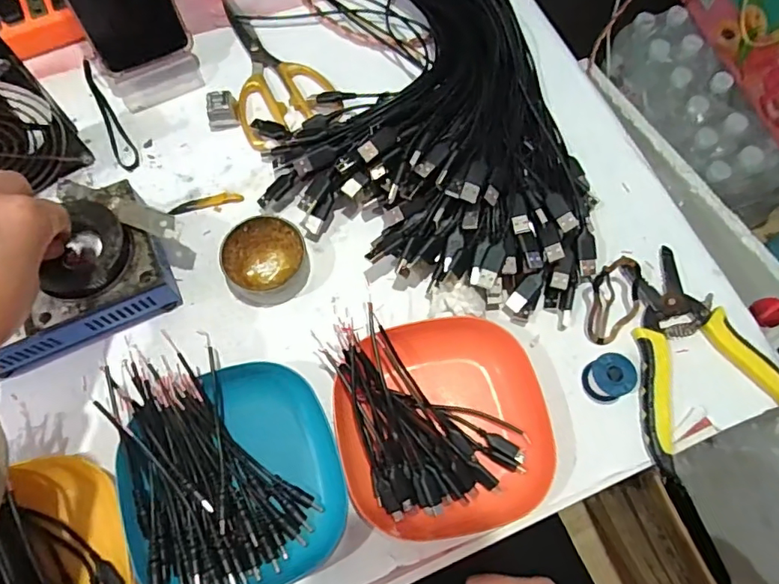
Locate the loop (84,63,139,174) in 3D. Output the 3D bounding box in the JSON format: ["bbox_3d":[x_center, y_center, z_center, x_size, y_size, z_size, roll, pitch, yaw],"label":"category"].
[{"bbox_3d":[-0.249,-0.156,0.471,0.018,0.011,0.119,-27,74,-9],"label":"loop"}]

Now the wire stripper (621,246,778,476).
[{"bbox_3d":[0.229,0.041,0.391,0.114,0.017,0.152,-9,72,-4],"label":"wire stripper"}]

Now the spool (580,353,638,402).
[{"bbox_3d":[0.159,0.061,0.382,0.033,0.025,0.030,0,71,-1],"label":"spool"}]

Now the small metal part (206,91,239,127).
[{"bbox_3d":[-0.147,-0.159,0.464,0.023,0.020,0.025,-12,72,-5],"label":"small metal part"}]

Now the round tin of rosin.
[{"bbox_3d":[-0.097,-0.024,0.415,0.062,0.023,0.065,0,71,-1],"label":"round tin of rosin"}]

